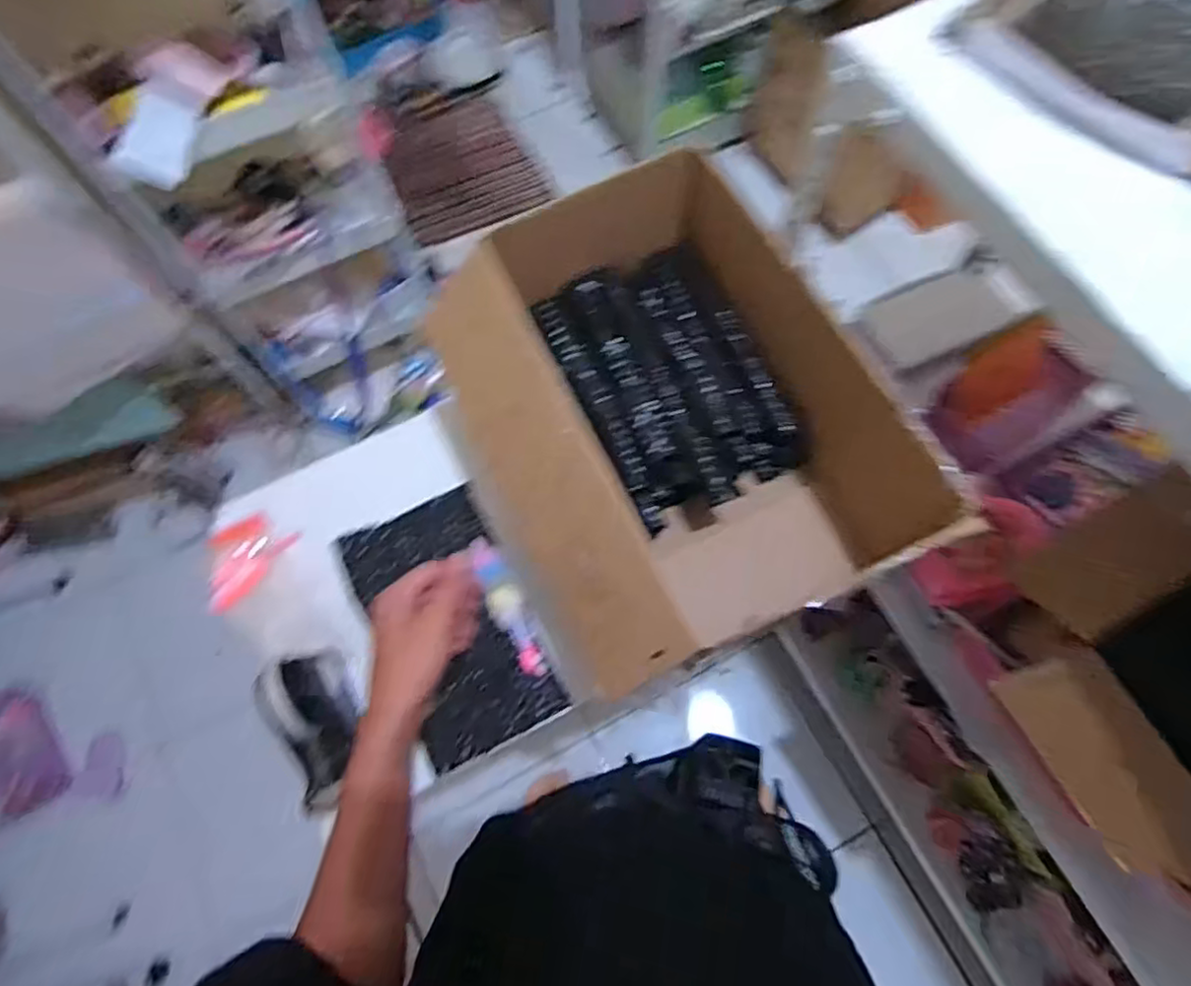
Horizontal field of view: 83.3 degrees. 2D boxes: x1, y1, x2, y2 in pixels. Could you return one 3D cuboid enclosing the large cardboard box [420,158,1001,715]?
[{"bbox_3d":[0.058,-0.066,0.674,0.328,0.198,0.421,-23,71,-6],"label":"large cardboard box"}]

